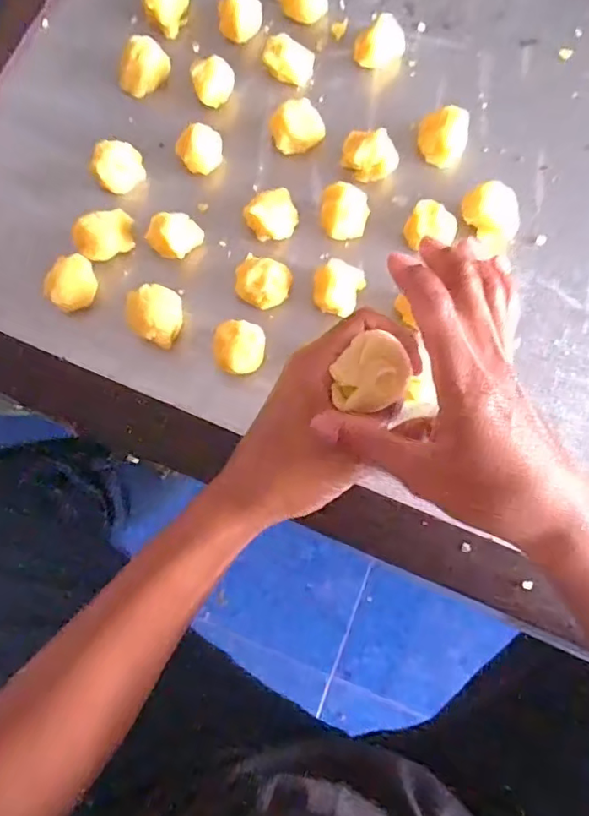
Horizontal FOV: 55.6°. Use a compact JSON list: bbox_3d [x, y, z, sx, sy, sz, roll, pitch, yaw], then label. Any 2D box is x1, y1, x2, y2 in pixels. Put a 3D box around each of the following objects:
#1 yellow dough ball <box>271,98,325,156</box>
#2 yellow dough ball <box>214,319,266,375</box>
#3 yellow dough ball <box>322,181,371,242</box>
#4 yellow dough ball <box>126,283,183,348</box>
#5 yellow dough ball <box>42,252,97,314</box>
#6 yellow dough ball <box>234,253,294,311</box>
[{"bbox_3d":[0.002,-0.196,0.390,0.033,0.024,0.028,-24,76,-4],"label":"yellow dough ball"},{"bbox_3d":[-0.033,-0.036,0.352,0.031,0.029,0.031,0,76,2],"label":"yellow dough ball"},{"bbox_3d":[0.033,-0.128,0.373,0.031,0.033,0.026,9,76,4],"label":"yellow dough ball"},{"bbox_3d":[-0.086,-0.058,0.358,0.033,0.030,0.036,0,76,2],"label":"yellow dough ball"},{"bbox_3d":[-0.144,-0.080,0.366,0.033,0.028,0.026,-34,77,-7],"label":"yellow dough ball"},{"bbox_3d":[-0.021,-0.080,0.363,0.035,0.026,0.029,16,77,5],"label":"yellow dough ball"}]

